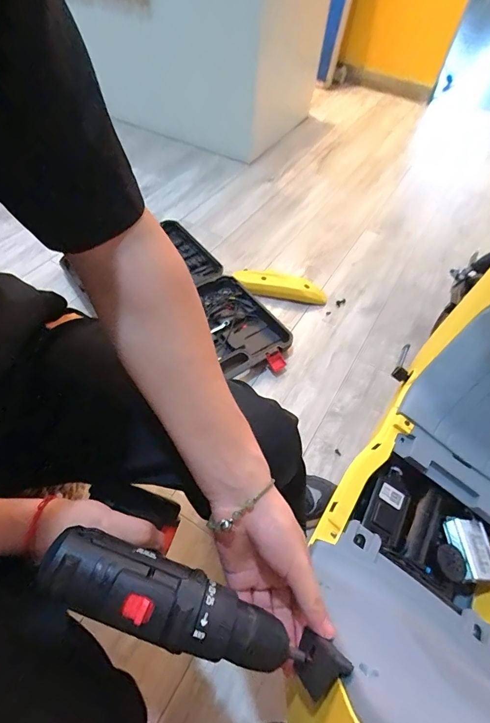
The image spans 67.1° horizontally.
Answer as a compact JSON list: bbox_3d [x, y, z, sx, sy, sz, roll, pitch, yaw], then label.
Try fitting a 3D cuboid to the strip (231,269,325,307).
[{"bbox_3d":[0.103,-0.221,1.124,0.288,0.057,0.080,18,55,8],"label":"strip"}]

